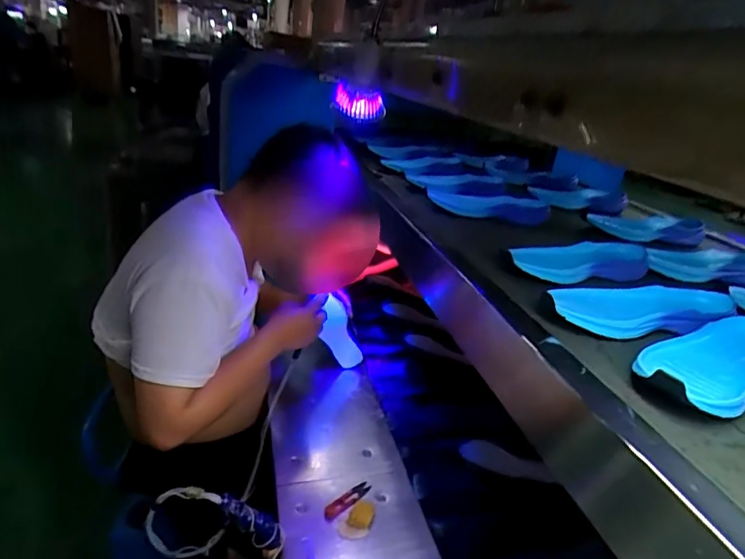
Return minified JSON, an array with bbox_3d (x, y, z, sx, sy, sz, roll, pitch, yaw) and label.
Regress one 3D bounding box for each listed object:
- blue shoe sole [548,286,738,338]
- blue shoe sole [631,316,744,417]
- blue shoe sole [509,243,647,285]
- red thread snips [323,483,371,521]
[{"bbox_3d":[0.345,0.041,0.644,0.255,0.034,0.097,5,23,-8],"label":"blue shoe sole"},{"bbox_3d":[0.374,0.084,0.545,0.275,0.041,0.102,-10,29,-37],"label":"blue shoe sole"},{"bbox_3d":[0.332,-0.031,0.796,0.239,0.043,0.082,-2,25,-25],"label":"blue shoe sole"},{"bbox_3d":[-0.041,0.375,0.858,0.099,0.008,0.028,-14,32,-43],"label":"red thread snips"}]

